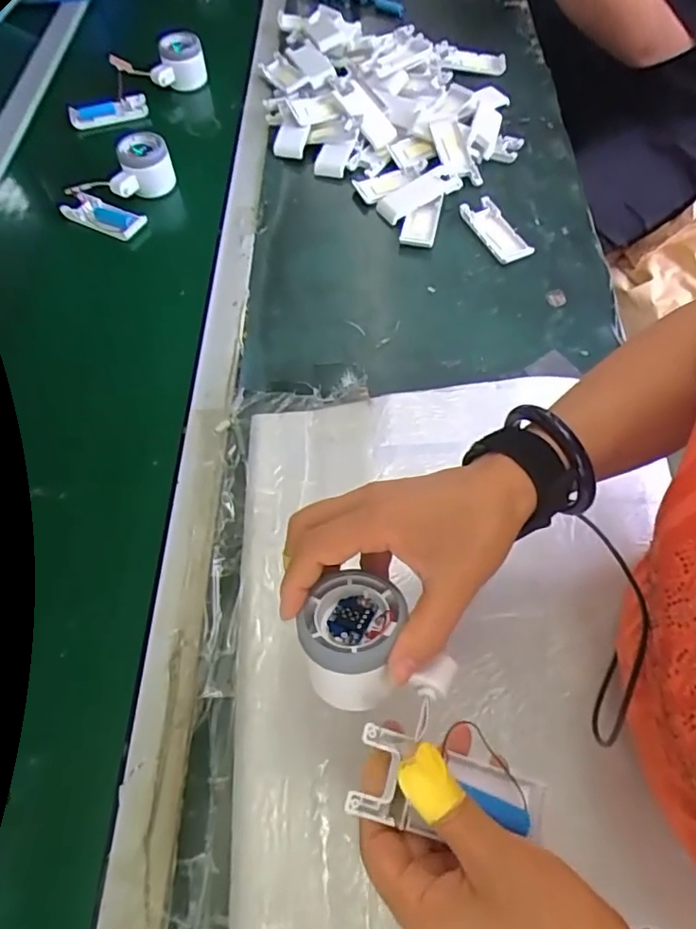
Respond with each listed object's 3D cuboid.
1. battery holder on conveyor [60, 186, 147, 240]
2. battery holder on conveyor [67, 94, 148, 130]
[{"bbox_3d":[-0.296,-0.300,0.683,0.117,0.025,0.035,23,63,14],"label":"battery holder on conveyor"},{"bbox_3d":[-0.334,-0.492,0.791,0.104,0.021,0.033,-19,62,-9],"label":"battery holder on conveyor"}]

